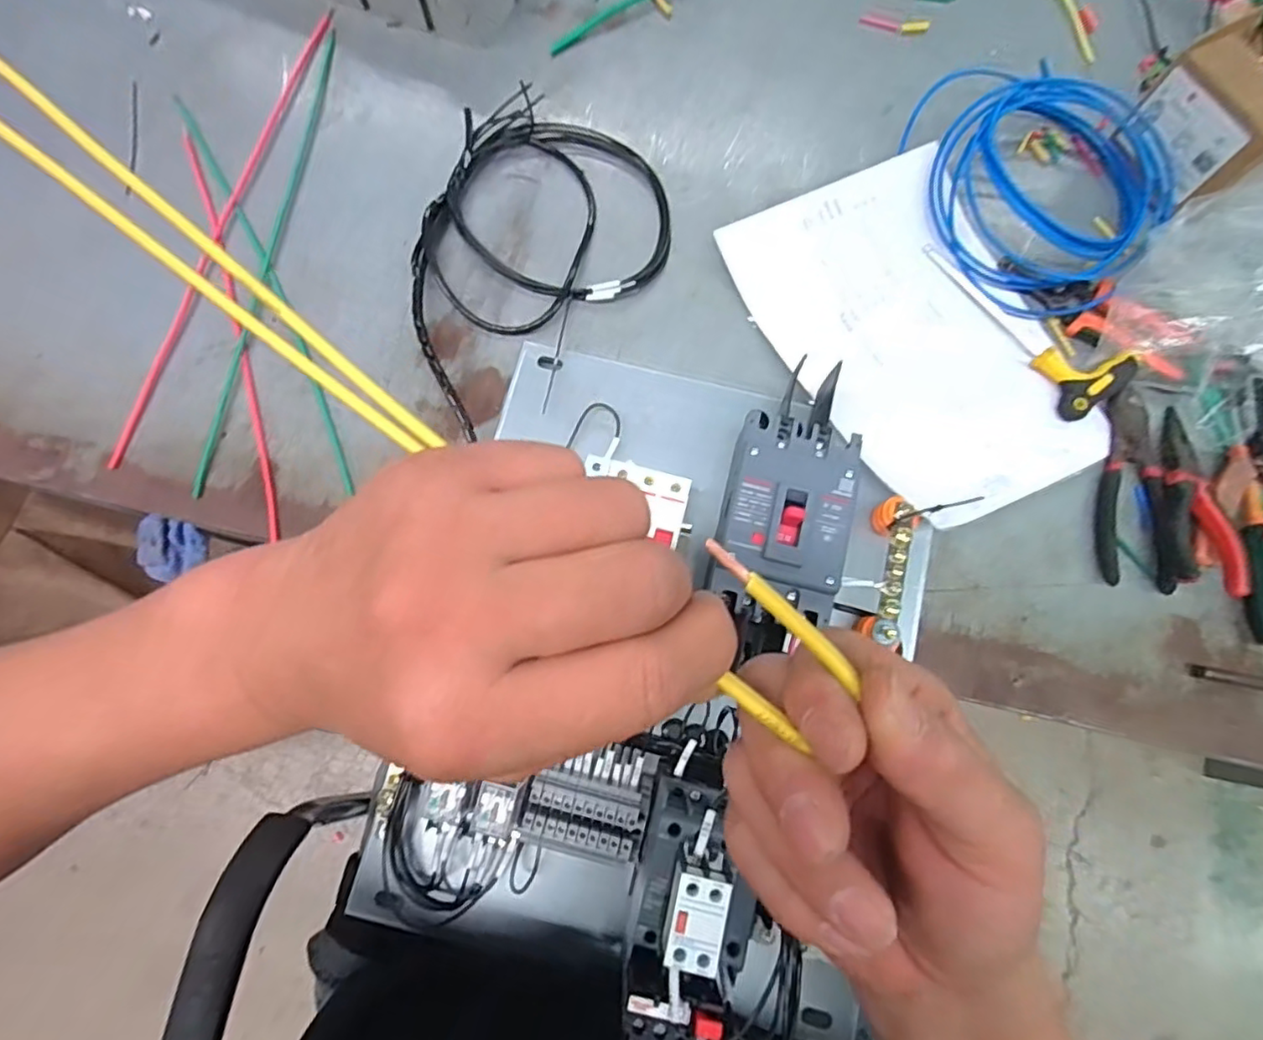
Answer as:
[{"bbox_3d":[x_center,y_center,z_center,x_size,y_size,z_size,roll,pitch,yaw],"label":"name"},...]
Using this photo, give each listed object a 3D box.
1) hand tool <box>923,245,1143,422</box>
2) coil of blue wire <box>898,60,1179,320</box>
[{"bbox_3d":[0.317,-0.166,0.492,0.068,0.019,0.180,-33,79,-7],"label":"hand tool"},{"bbox_3d":[0.338,-0.278,0.505,0.187,0.048,0.218,-17,77,-4],"label":"coil of blue wire"}]

